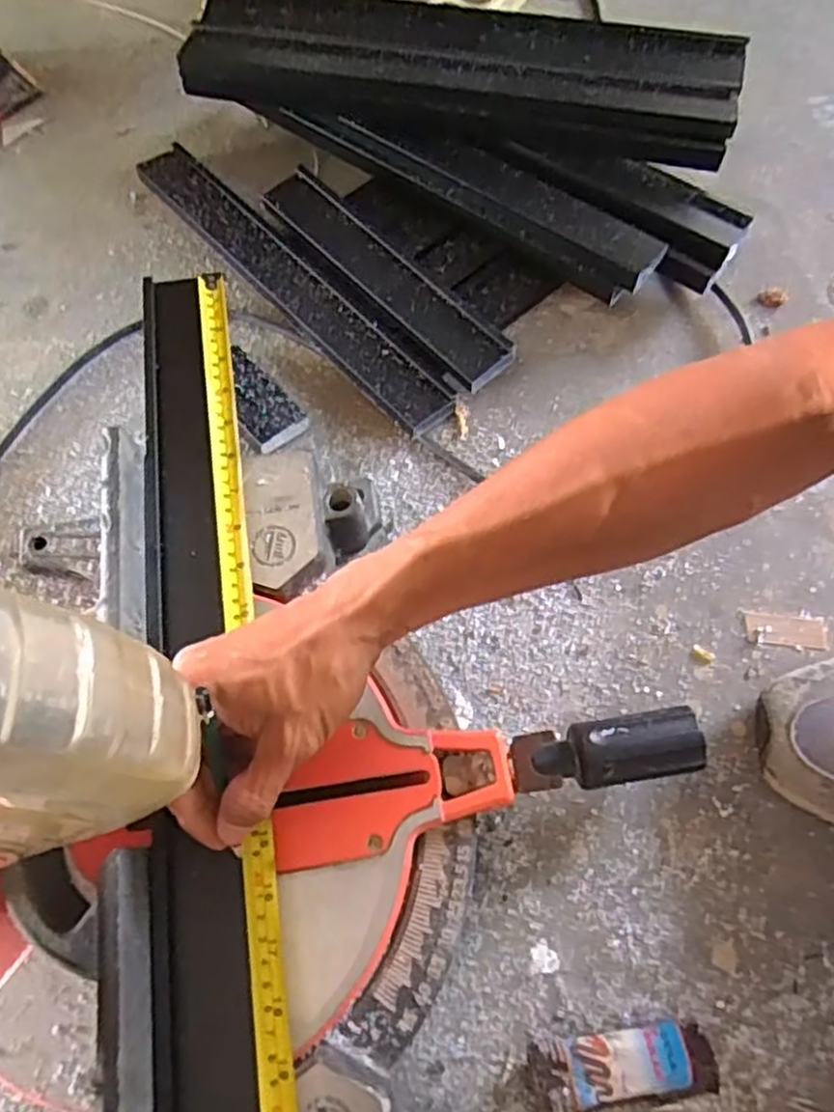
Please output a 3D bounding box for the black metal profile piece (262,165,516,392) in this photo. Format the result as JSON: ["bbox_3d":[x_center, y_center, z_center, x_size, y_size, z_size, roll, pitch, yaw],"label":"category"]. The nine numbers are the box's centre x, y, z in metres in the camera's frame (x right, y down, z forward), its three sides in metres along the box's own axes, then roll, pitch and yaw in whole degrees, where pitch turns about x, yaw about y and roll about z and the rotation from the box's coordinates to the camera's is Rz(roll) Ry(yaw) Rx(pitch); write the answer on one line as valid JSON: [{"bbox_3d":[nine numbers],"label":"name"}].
[{"bbox_3d":[-0.029,-0.230,0.603,0.047,0.025,0.262,-39,72,-14],"label":"black metal profile piece"}]

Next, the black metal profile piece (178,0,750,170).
[{"bbox_3d":[0.035,-0.413,0.628,0.449,0.050,0.106,12,68,6],"label":"black metal profile piece"}]

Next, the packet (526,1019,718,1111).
[{"bbox_3d":[0.116,0.287,0.416,0.103,0.015,0.035,-6,67,-3],"label":"packet"}]

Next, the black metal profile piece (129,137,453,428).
[{"bbox_3d":[-0.107,-0.236,0.628,0.054,0.030,0.373,-39,72,-14],"label":"black metal profile piece"}]

